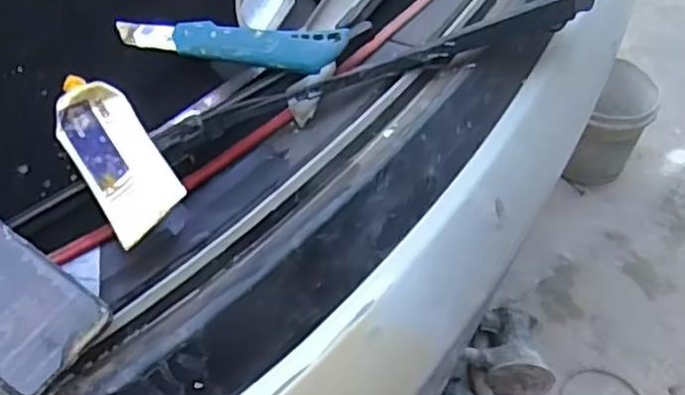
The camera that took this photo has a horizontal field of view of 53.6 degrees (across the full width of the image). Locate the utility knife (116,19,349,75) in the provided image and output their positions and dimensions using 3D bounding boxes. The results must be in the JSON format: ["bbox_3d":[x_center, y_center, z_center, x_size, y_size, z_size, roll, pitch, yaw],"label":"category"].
[{"bbox_3d":[-0.091,-0.127,0.556,0.183,0.021,0.036,9,59,-5],"label":"utility knife"}]

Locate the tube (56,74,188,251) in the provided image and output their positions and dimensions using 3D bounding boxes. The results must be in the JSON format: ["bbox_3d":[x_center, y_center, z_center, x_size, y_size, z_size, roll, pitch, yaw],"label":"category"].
[{"bbox_3d":[-0.165,-0.033,0.488,0.051,0.026,0.137,-27,68,-23],"label":"tube"}]

